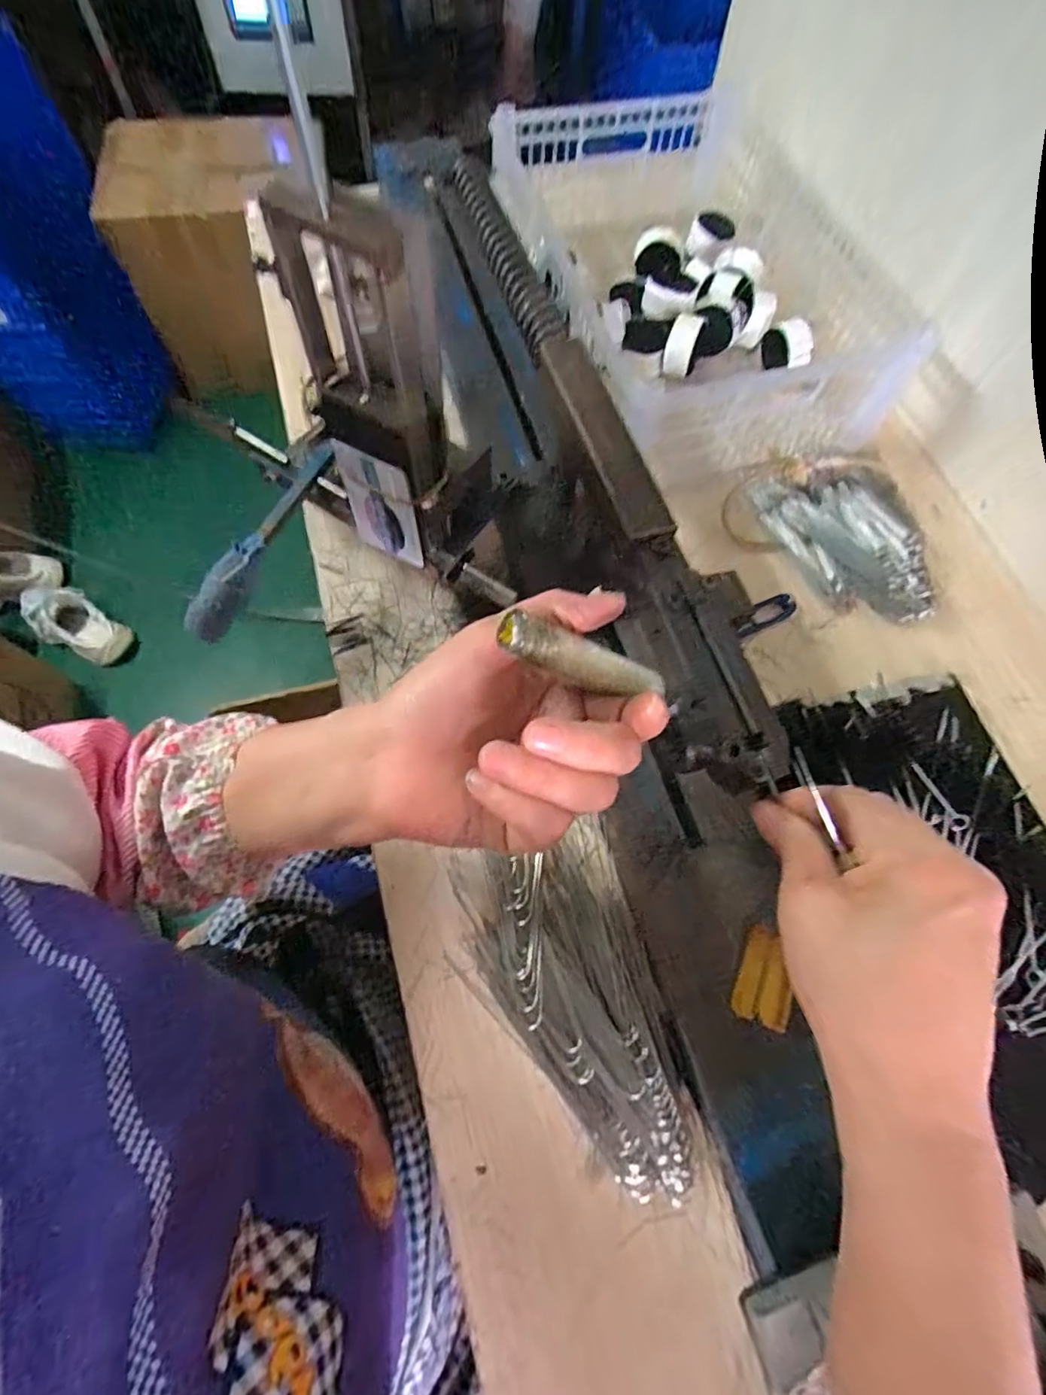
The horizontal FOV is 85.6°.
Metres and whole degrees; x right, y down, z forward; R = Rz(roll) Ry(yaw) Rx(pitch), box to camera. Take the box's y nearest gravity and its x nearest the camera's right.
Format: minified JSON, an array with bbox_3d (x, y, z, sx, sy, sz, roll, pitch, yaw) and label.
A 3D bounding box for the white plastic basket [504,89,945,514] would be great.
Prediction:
[{"bbox_3d":[0.161,-0.404,0.547,0.292,0.127,0.412,-16,69,-10],"label":"white plastic basket"}]

